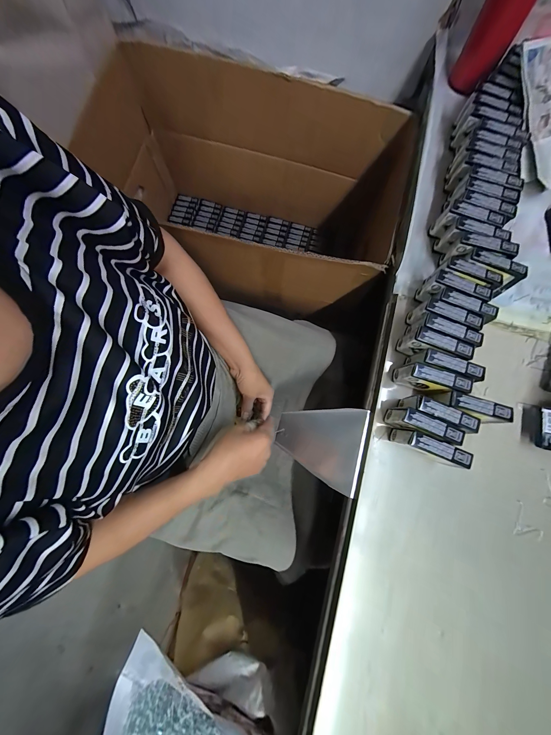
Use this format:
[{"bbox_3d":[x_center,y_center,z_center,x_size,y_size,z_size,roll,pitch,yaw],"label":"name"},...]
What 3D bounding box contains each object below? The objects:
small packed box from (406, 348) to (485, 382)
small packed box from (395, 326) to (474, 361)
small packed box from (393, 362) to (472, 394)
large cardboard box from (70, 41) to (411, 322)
[{"bbox_3d":[0.216,0.001,0.336,0.075,0.057,0.022,18,80,4],"label":"small packed box"},{"bbox_3d":[0.207,-0.024,0.343,0.072,0.058,0.023,23,80,5],"label":"small packed box"},{"bbox_3d":[0.199,0.018,0.335,0.076,0.057,0.021,19,80,4],"label":"small packed box"},{"bbox_3d":[-0.080,-0.357,0.615,0.625,0.345,0.363,13,81,3],"label":"large cardboard box"}]

